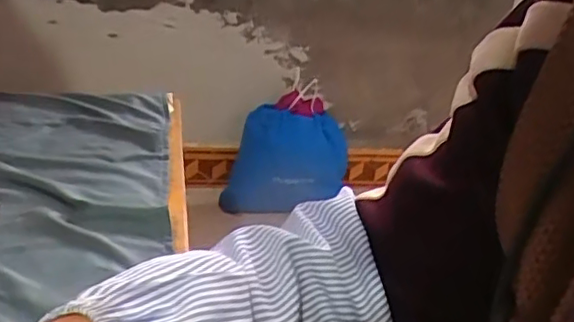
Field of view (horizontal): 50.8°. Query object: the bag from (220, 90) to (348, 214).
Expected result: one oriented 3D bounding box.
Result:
[{"bbox_3d":[-0.001,-0.018,1.722,0.189,0.300,0.332,21,28,34],"label":"bag"}]

